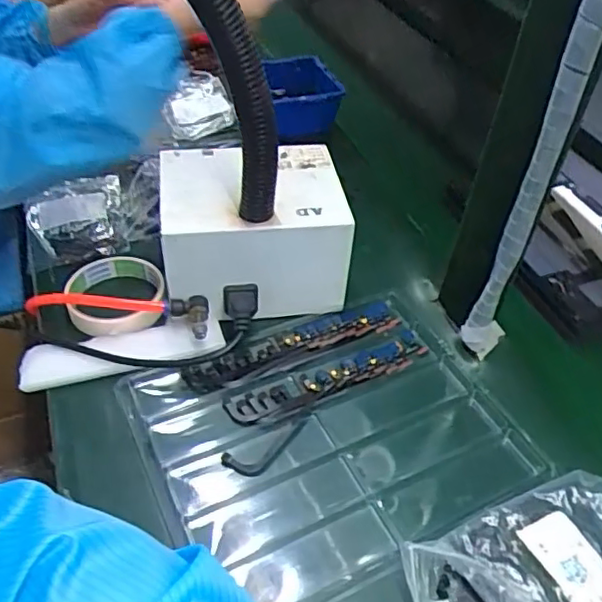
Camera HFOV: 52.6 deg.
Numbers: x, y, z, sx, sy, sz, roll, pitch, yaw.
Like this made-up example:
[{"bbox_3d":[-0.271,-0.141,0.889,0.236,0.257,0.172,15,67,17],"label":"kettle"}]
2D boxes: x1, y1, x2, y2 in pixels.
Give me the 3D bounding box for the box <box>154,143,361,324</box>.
[{"bbox_3d":[-0.045,-0.061,0.550,0.150,0.099,0.133,-4,45,-10],"label":"box"}]

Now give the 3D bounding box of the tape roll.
[{"bbox_3d":[-0.166,-0.006,0.543,0.086,0.026,0.092,3,45,-3],"label":"tape roll"}]

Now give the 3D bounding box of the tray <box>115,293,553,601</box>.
[{"bbox_3d":[0.021,0.100,0.470,0.260,0.015,0.220,-20,50,-24],"label":"tray"}]

